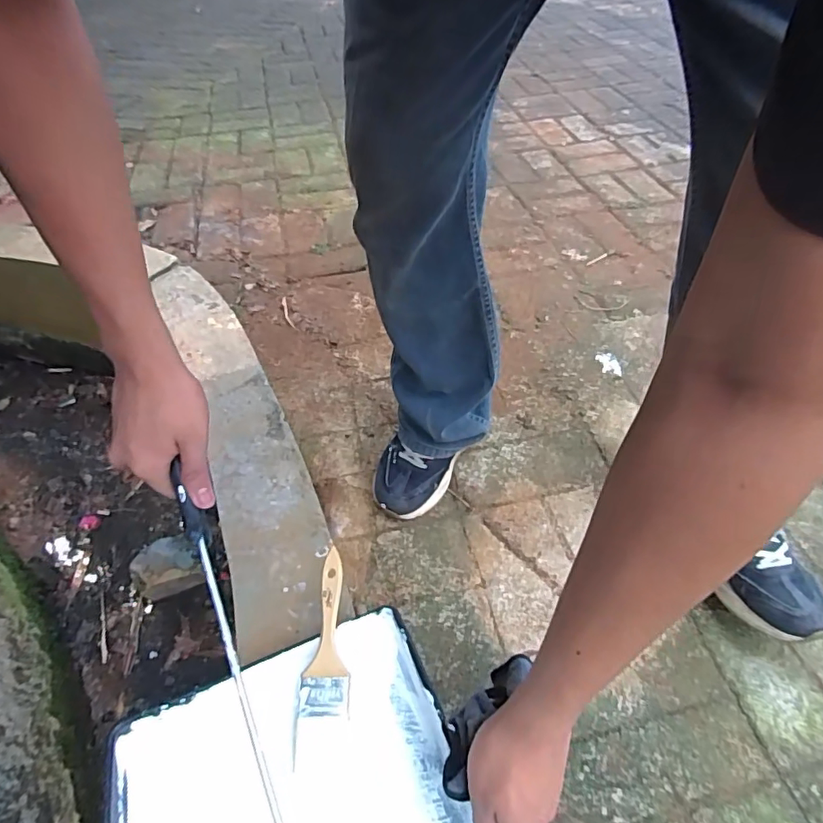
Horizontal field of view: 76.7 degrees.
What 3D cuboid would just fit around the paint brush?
[{"bbox_3d":[-0.079,0.230,0.496,0.045,0.008,0.188,2,59,-1],"label":"paint brush"}]

